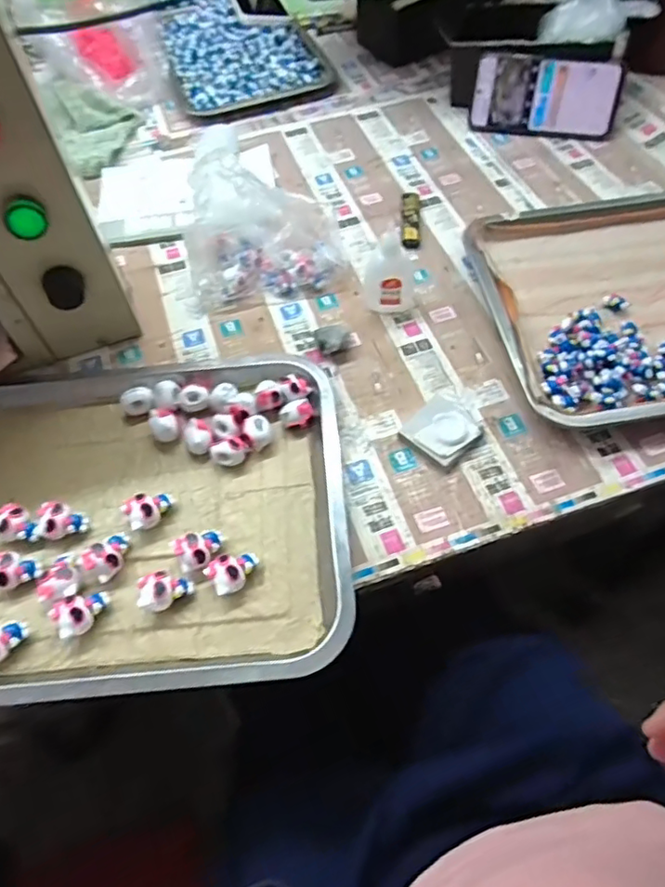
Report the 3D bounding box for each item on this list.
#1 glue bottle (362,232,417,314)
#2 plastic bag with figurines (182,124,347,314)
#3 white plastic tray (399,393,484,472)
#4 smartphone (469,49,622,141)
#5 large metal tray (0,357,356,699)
[{"bbox_3d":[0.055,-0.158,0.525,0.052,0.076,0.034,-1,57,1],"label":"glue bottle"},{"bbox_3d":[-0.070,-0.210,0.547,0.150,0.105,0.099,-11,57,-6],"label":"plastic bag with figurines"},{"bbox_3d":[0.089,-0.012,0.463,0.055,0.013,0.051,-41,64,-20],"label":"white plastic tray"},{"bbox_3d":[0.247,-0.407,0.669,0.158,0.080,0.006,13,27,13],"label":"smartphone"},{"bbox_3d":[-0.167,0.050,0.434,0.350,0.029,0.267,-6,58,0],"label":"large metal tray"}]

